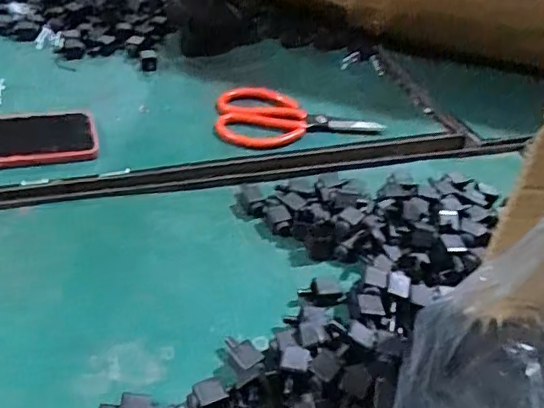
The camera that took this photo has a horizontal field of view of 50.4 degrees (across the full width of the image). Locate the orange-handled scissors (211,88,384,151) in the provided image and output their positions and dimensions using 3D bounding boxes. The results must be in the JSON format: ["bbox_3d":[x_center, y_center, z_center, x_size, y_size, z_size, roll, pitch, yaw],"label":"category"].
[{"bbox_3d":[0.027,-0.089,0.618,0.172,0.022,0.078,4,45,0],"label":"orange-handled scissors"}]

